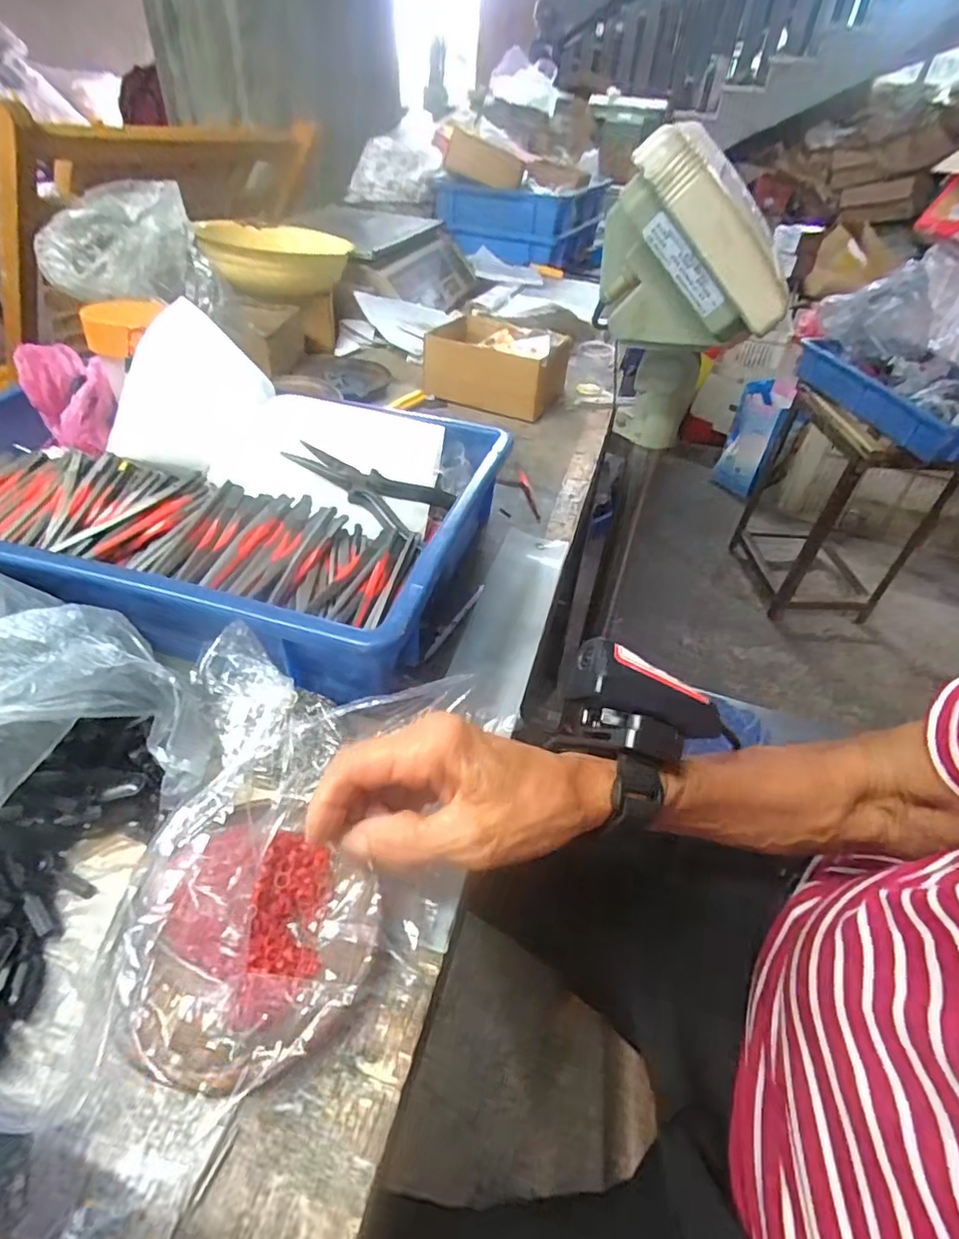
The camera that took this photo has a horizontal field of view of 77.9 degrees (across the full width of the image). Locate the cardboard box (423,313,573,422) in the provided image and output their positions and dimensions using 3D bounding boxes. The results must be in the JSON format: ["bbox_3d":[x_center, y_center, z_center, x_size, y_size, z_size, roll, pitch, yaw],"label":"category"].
[{"bbox_3d":[0.017,-0.301,0.708,0.152,0.070,0.138,17,43,13],"label":"cardboard box"}]

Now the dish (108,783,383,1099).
[{"bbox_3d":[-0.093,0.127,0.253,0.095,0.032,0.107,0,43,-6],"label":"dish"}]

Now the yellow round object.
[{"bbox_3d":[-0.257,-0.467,0.769,0.186,0.057,0.149,-12,44,-19],"label":"yellow round object"}]

